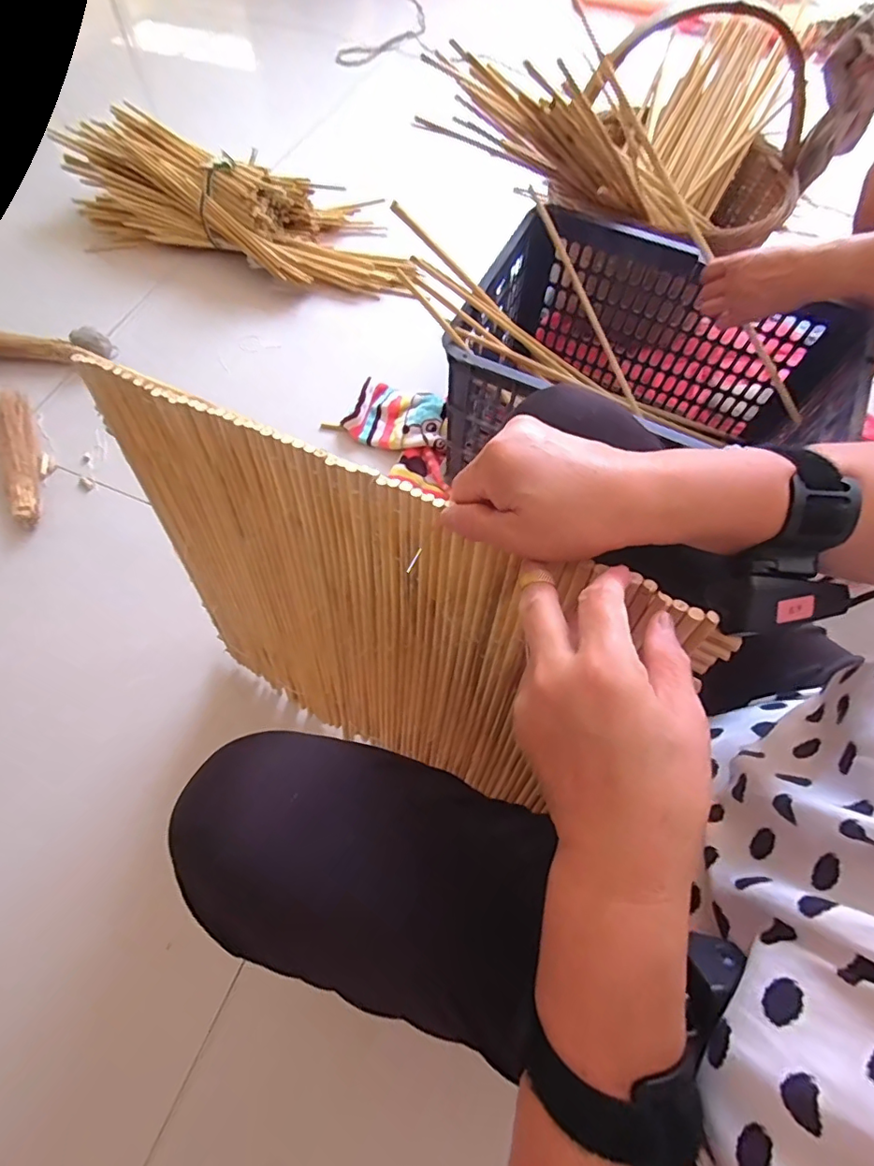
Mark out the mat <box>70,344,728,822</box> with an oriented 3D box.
[{"bbox_3d":[-0.068,0.062,0.489,0.466,0.436,0.014,25,53,15],"label":"mat"}]

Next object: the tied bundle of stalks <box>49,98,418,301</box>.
[{"bbox_3d":[-0.411,-0.787,1.071,0.769,0.143,0.256,17,66,6],"label":"tied bundle of stalks"}]

